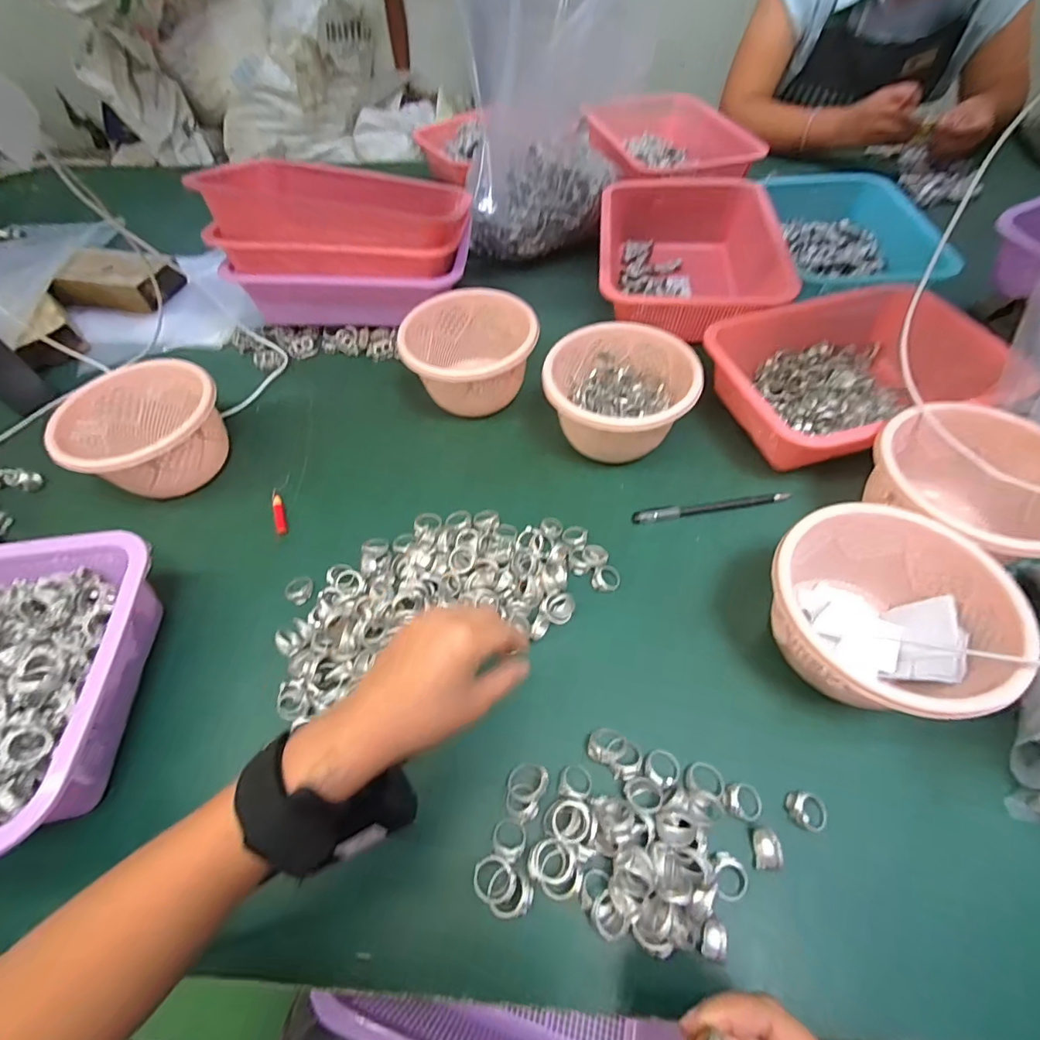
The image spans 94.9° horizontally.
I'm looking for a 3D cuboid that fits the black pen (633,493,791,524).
[{"bbox_3d":[0.185,-0.013,0.462,0.151,0.009,0.012,-9,56,-2],"label":"black pen"}]

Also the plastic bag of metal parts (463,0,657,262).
[{"bbox_3d":[0.033,-0.549,0.640,0.222,0.308,0.147,-1,56,3],"label":"plastic bag of metal parts"}]

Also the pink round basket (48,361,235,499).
[{"bbox_3d":[-0.392,-0.089,0.505,0.164,0.088,0.140,26,62,19],"label":"pink round basket"}]

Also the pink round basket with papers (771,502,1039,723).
[{"bbox_3d":[0.250,0.072,0.348,0.145,0.086,0.139,-2,56,2],"label":"pink round basket with papers"}]

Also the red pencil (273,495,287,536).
[{"bbox_3d":[-0.245,-0.005,0.487,0.009,0.008,0.051,-22,58,-11],"label":"red pencil"}]

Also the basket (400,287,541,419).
[{"bbox_3d":[-0.051,-0.185,0.546,0.141,0.085,0.135,-2,56,2],"label":"basket"}]

